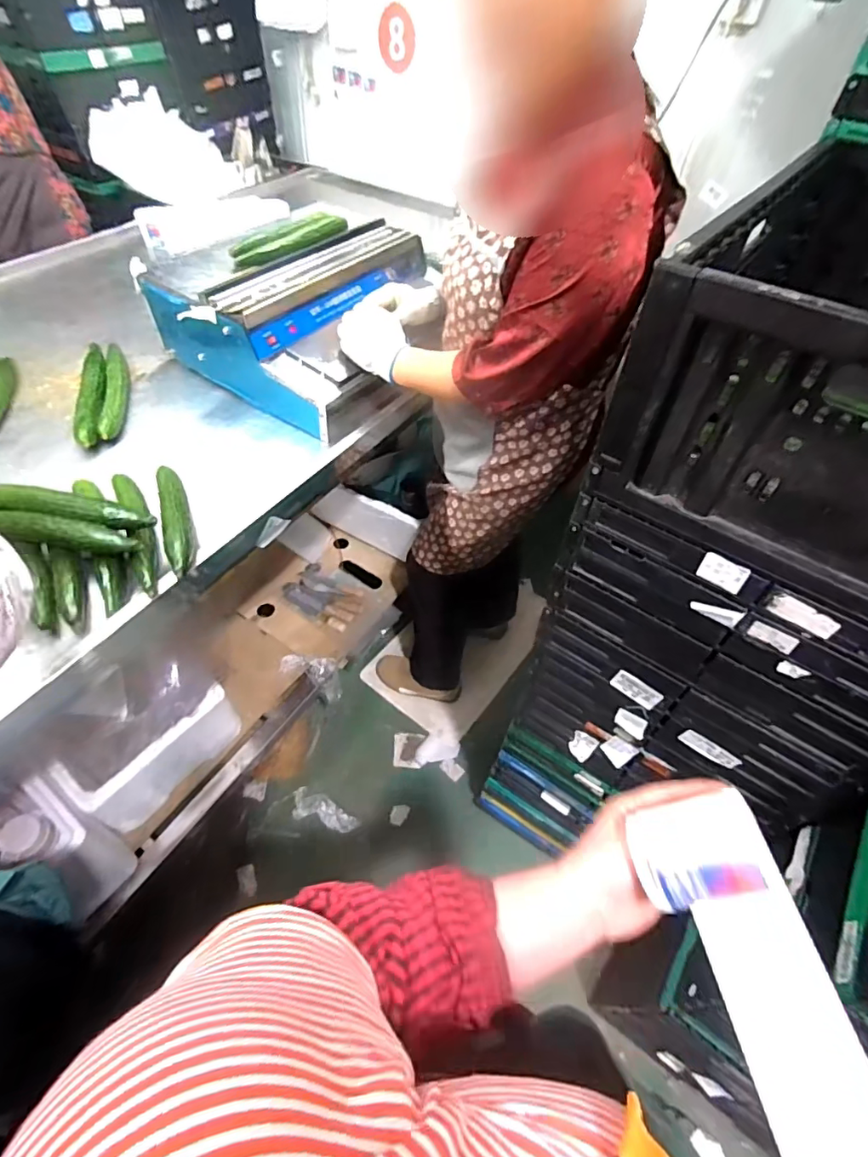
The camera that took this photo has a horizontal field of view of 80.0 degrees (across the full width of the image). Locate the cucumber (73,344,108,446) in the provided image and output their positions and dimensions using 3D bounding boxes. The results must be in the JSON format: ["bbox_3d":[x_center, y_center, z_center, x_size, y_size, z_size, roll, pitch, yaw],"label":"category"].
[{"bbox_3d":[-0.632,-0.339,0.958,0.045,0.041,0.300,-11,52,-13],"label":"cucumber"}]

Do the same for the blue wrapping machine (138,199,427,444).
[{"bbox_3d":[-0.247,-0.550,1.037,0.439,0.201,0.485,24,53,15],"label":"blue wrapping machine"}]

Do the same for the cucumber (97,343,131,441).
[{"bbox_3d":[-0.600,-0.356,0.976,0.034,0.035,0.291,-12,52,-13],"label":"cucumber"}]

